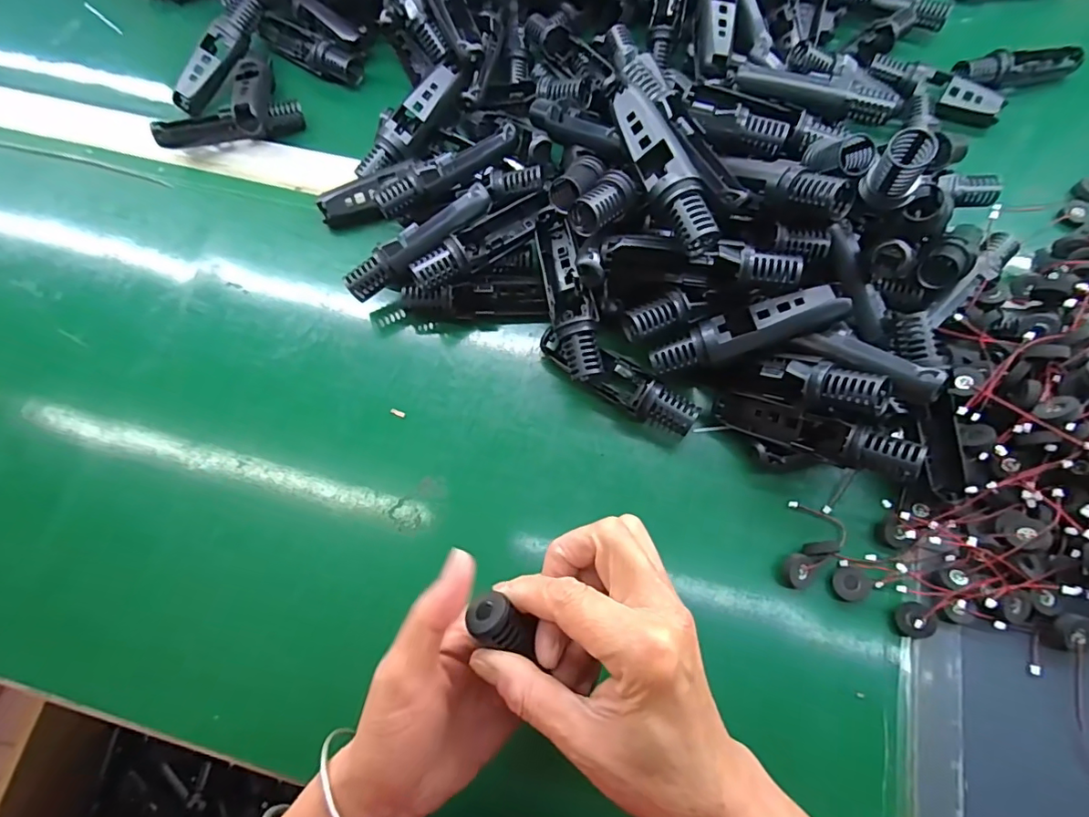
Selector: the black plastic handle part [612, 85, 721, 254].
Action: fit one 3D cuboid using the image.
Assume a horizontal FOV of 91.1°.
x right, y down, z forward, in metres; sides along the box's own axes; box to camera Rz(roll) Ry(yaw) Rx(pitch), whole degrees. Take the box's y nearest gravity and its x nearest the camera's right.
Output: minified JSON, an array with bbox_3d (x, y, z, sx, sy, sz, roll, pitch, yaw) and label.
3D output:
[{"bbox_3d":[0.072,-0.150,0.332,0.026,0.026,0.113,-20,70,-7],"label":"black plastic handle part"}]

